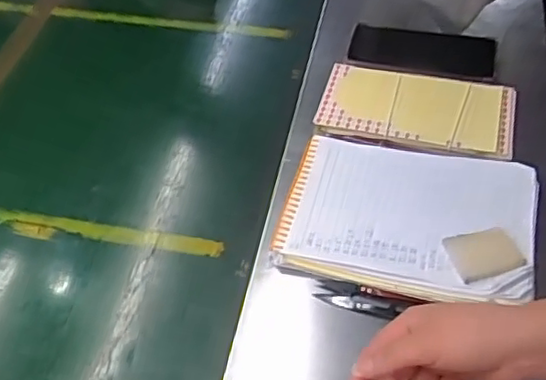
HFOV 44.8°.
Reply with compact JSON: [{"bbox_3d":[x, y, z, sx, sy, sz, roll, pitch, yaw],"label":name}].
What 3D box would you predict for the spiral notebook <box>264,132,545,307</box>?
[{"bbox_3d":[0.120,0.020,0.591,0.214,0.019,0.158,8,46,14],"label":"spiral notebook"}]

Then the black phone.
[{"bbox_3d":[0.170,-0.161,0.750,0.159,0.011,0.067,11,54,15],"label":"black phone"}]

